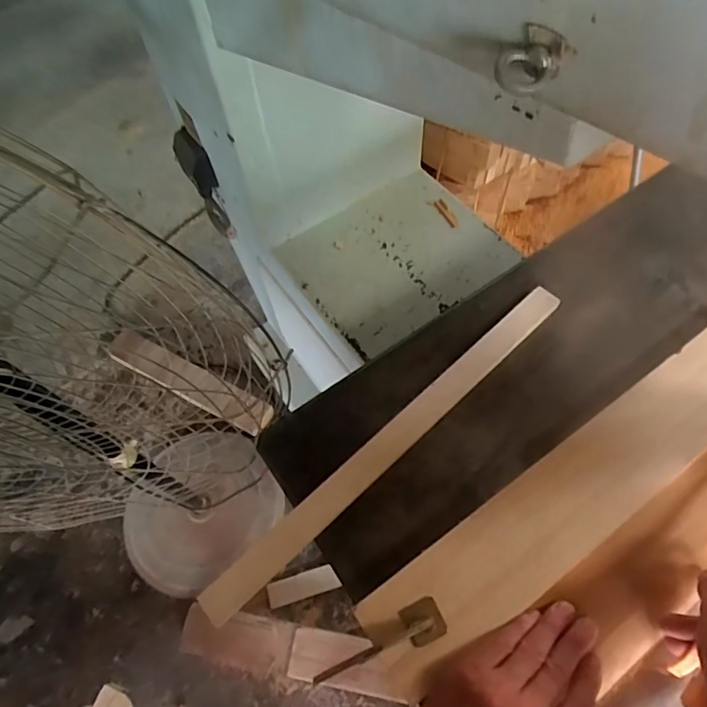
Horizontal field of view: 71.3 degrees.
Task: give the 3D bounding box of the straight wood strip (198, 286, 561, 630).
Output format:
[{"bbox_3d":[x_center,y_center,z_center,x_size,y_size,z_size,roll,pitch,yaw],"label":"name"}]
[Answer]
[{"bbox_3d":[0.048,0.081,0.491,0.460,0.021,0.033,-40,65,-18],"label":"straight wood strip"}]

